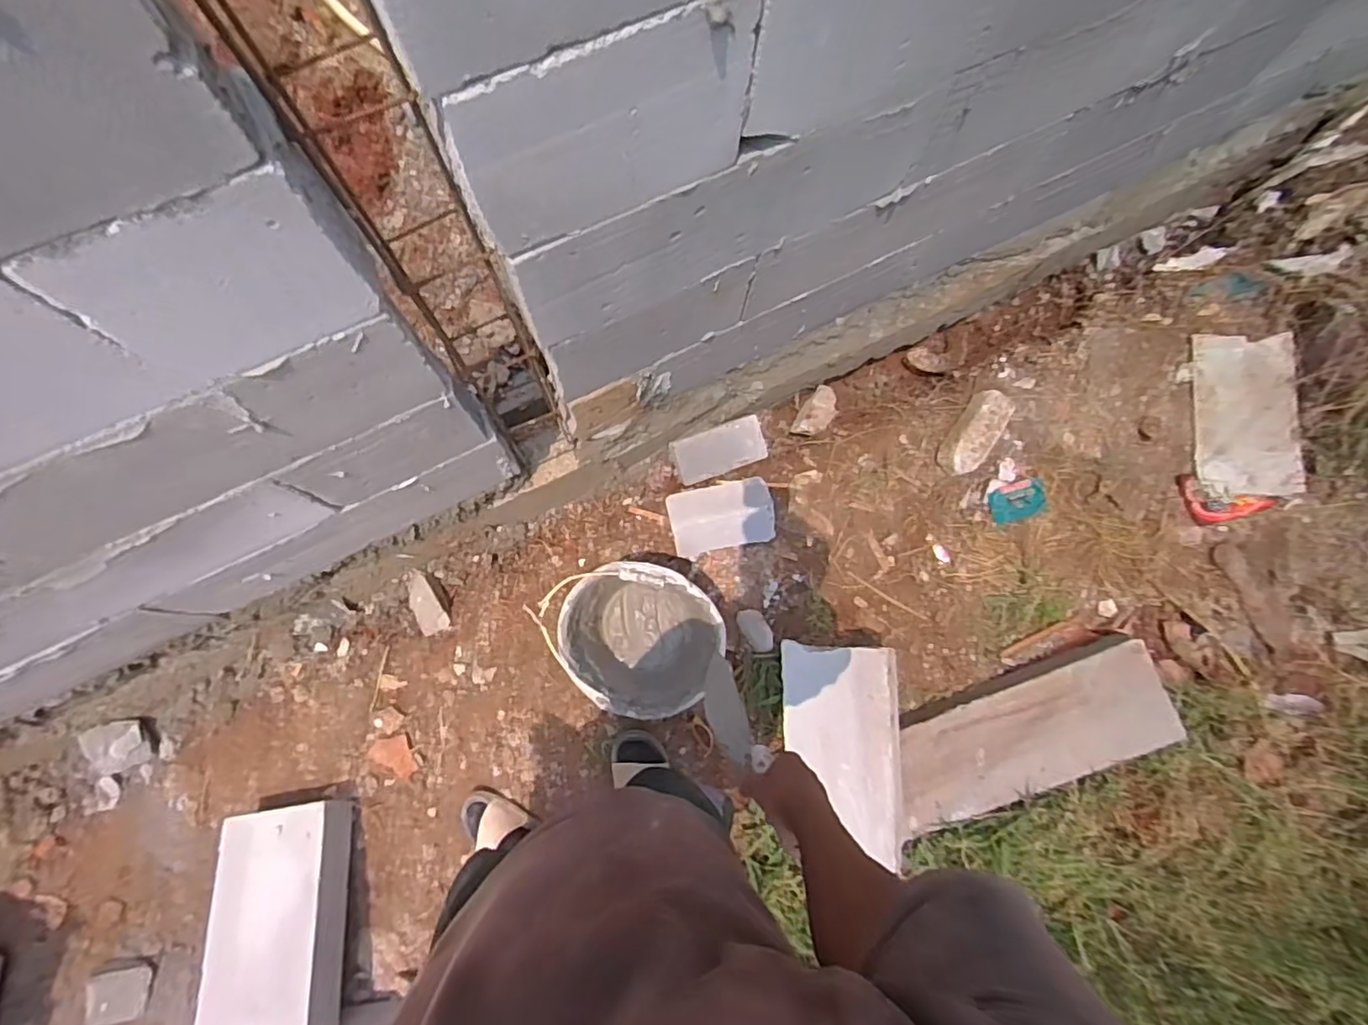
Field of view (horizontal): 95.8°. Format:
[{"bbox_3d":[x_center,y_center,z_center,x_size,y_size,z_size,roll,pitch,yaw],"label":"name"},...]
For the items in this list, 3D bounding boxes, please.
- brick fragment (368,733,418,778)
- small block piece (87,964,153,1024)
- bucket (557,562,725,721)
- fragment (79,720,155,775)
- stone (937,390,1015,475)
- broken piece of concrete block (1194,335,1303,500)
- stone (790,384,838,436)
[{"bbox_3d":[-0.598,0.507,1.271,0.082,0.013,0.088,-23,78,-7],"label":"brick fragment"},{"bbox_3d":[-1.091,0.935,1.194,0.105,0.026,0.100,-5,77,-3],"label":"small block piece"},{"bbox_3d":[-0.086,0.234,1.145,0.261,0.214,0.245,0,77,-2],"label":"bucket"},{"bbox_3d":[-1.175,0.486,1.272,0.104,0.046,0.097,0,77,-2],"label":"fragment"},{"bbox_3d":[0.615,-0.172,1.303,0.088,0.069,0.203,36,78,7],"label":"stone"},{"bbox_3d":[1.224,-0.218,1.339,0.202,0.044,0.363,6,77,0],"label":"broken piece of concrete block"},{"bbox_3d":[0.311,-0.240,1.484,0.092,0.039,0.166,2,52,32],"label":"stone"}]

